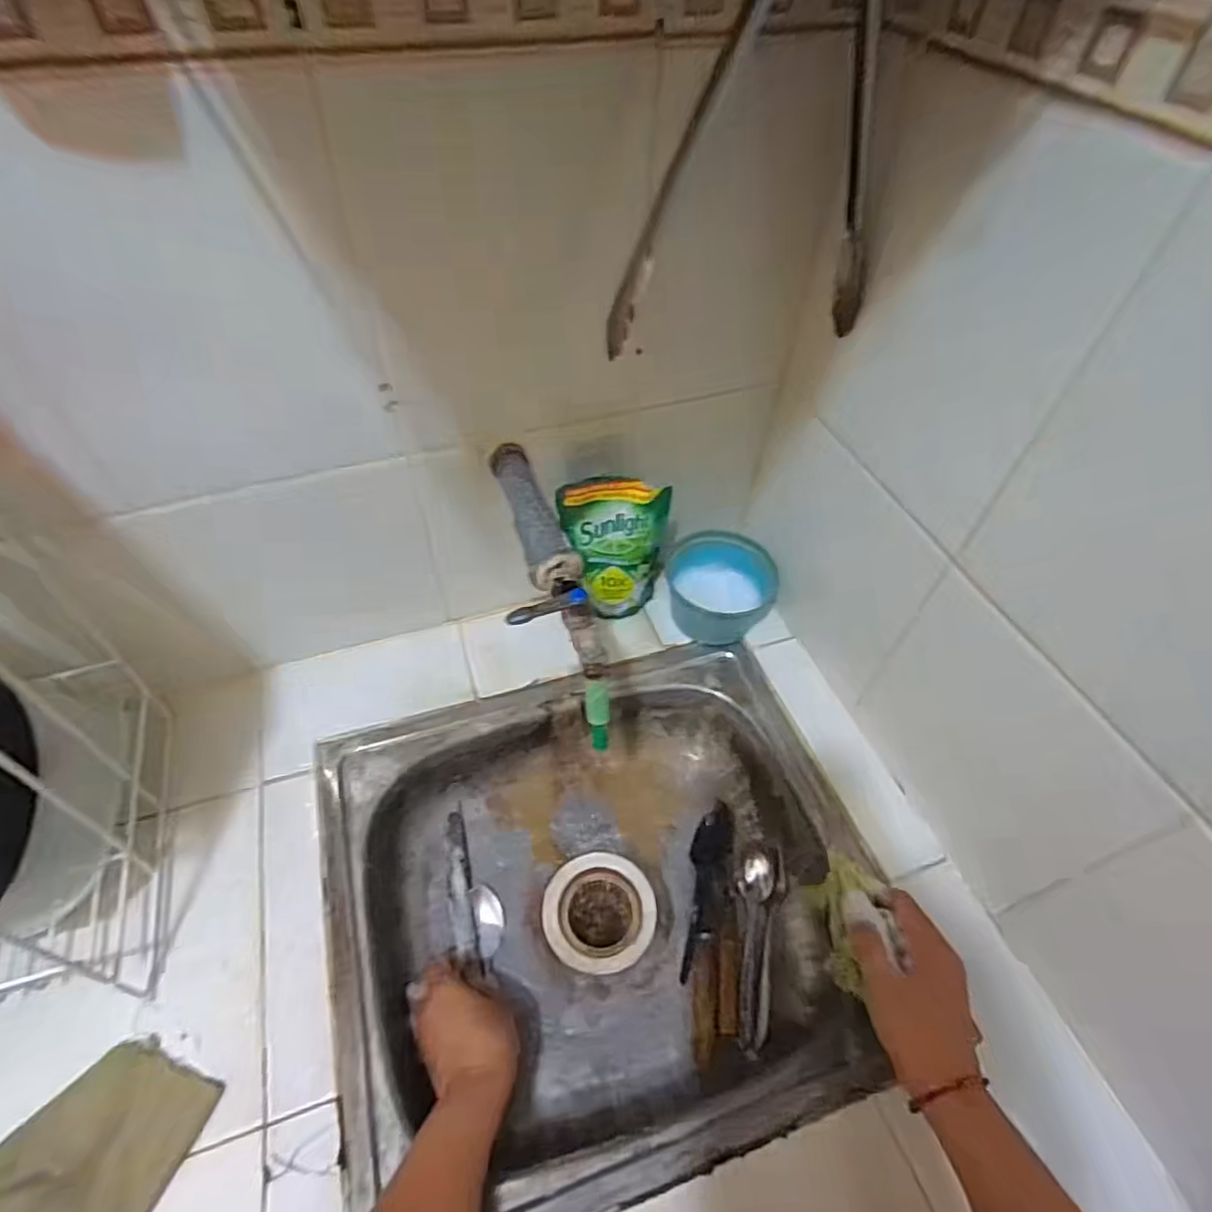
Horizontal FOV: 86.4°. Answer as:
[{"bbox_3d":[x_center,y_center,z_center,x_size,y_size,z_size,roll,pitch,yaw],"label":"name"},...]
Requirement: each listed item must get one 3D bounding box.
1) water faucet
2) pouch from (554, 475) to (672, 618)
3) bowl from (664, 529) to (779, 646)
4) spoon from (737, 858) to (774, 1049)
[{"bbox_3d":[-0.052,-0.017,0.500,0.052,0.103,0.233,-12,53,-11],"label":"water faucet"},{"bbox_3d":[0.007,-0.052,0.637,0.100,0.173,0.030,-3,51,-4],"label":"pouch"},{"bbox_3d":[0.121,-0.024,0.694,0.117,0.055,0.105,15,52,10],"label":"bowl"},{"bbox_3d":[0.135,0.306,0.582,0.030,0.023,0.153,8,51,5],"label":"spoon"}]

